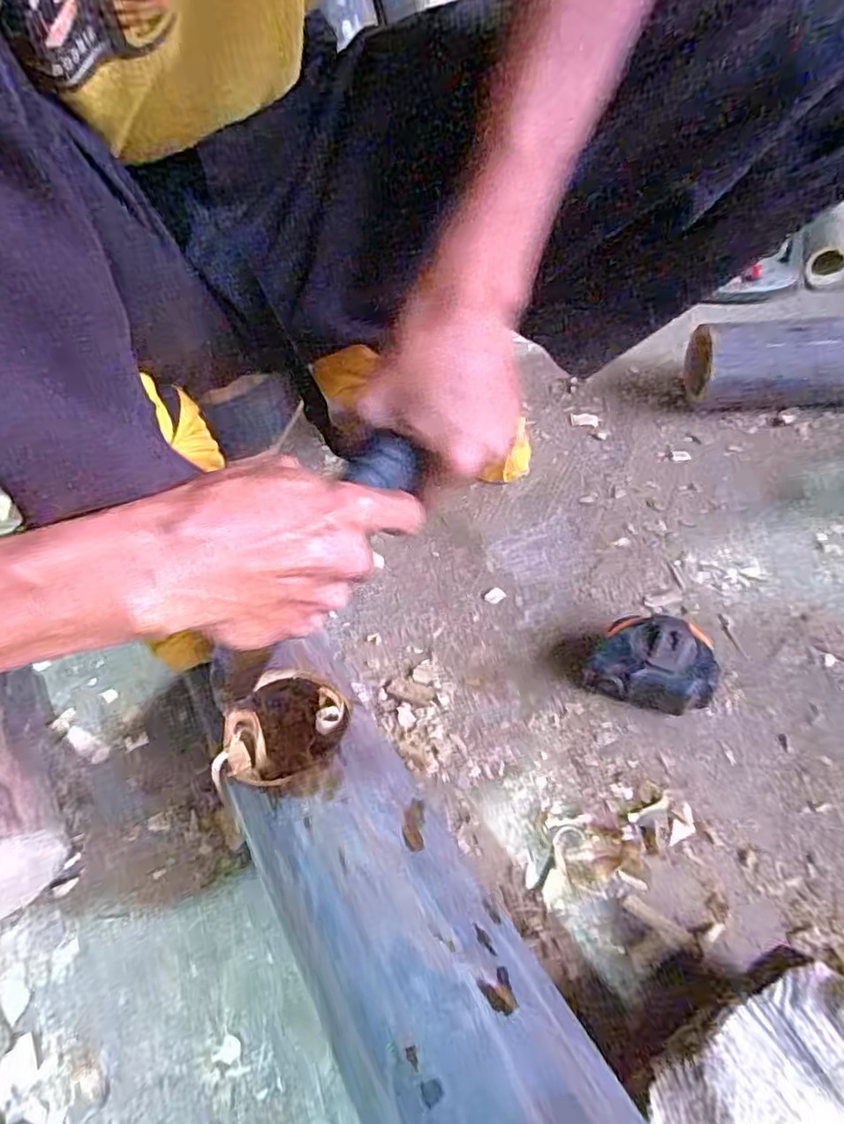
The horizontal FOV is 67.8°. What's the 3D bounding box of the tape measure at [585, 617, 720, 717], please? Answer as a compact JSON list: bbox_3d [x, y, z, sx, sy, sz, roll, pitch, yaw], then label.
[{"bbox_3d":[0.144,0.064,0.395,0.073,0.035,0.057,12,48,18],"label":"tape measure"}]

